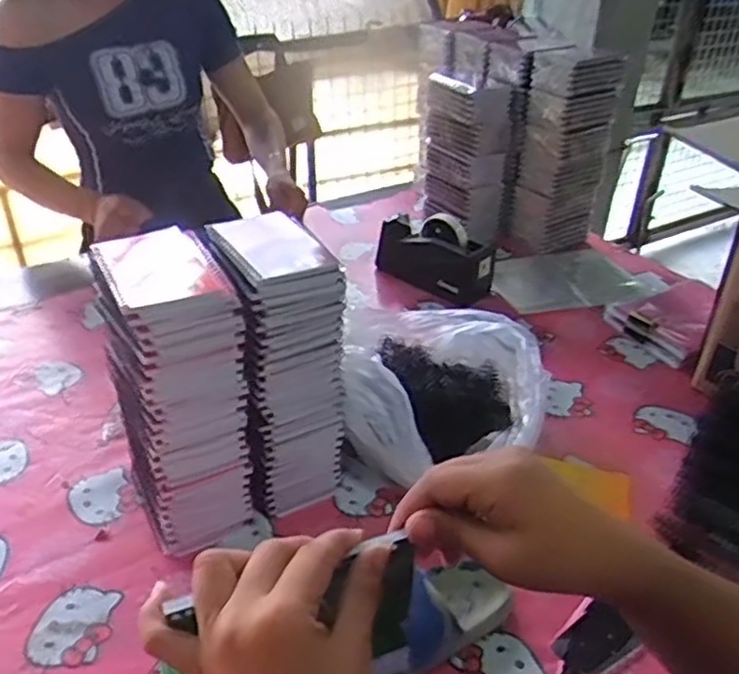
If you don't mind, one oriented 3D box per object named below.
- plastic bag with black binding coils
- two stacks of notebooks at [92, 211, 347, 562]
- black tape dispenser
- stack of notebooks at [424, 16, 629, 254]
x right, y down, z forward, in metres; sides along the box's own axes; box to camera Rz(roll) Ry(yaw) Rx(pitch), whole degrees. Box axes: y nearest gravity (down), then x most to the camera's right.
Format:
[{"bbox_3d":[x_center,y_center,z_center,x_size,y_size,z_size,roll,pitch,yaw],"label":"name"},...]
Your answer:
[{"bbox_3d":[0.089,0.045,0.865,0.239,0.127,0.318,1,33,-2],"label":"plastic bag with black binding coils"},{"bbox_3d":[-0.147,0.047,0.705,0.209,0.304,0.129,-17,38,-27],"label":"two stacks of notebooks"},{"bbox_3d":[0.109,-0.142,1.173,0.208,0.105,0.067,25,40,30],"label":"black tape dispenser"},{"bbox_3d":[0.260,-0.382,1.326,0.339,0.338,0.273,5,33,4],"label":"stack of notebooks"}]

